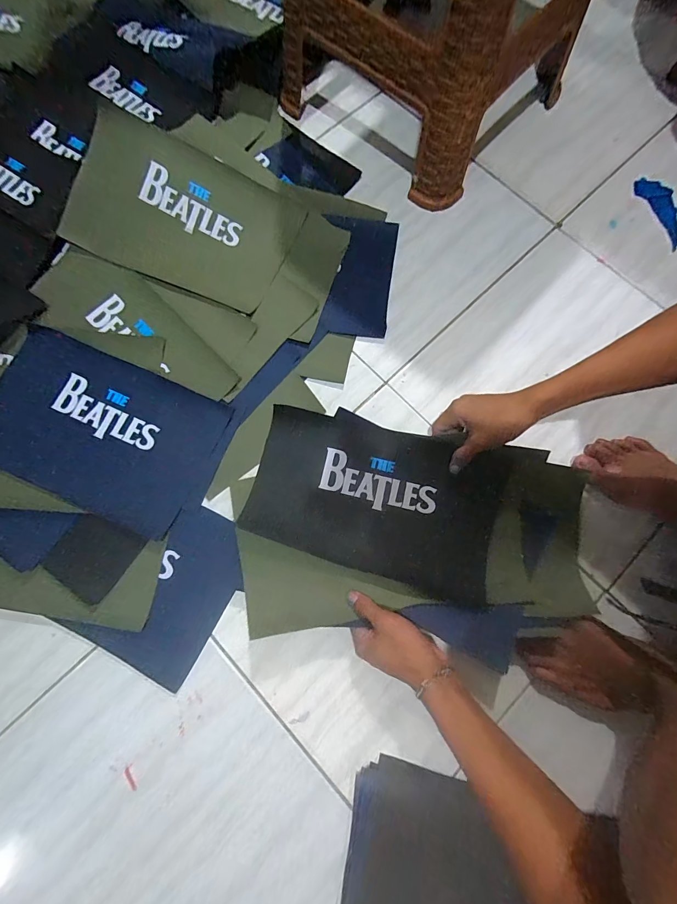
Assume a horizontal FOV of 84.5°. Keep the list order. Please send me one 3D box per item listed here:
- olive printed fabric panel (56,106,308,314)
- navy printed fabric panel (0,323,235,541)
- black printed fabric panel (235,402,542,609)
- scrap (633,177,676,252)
[{"bbox_3d":[-0.239,-0.357,0.562,0.330,0.053,0.202,22,78,4],"label":"olive printed fabric panel"},{"bbox_3d":[-0.334,-0.035,0.510,0.318,0.010,0.197,23,78,4],"label":"navy printed fabric panel"},{"bbox_3d":[0.051,0.060,0.486,0.319,0.032,0.199,13,77,2],"label":"black printed fabric panel"},{"bbox_3d":[0.538,-0.397,0.613,0.058,0.007,0.131,-17,79,-3],"label":"scrap"}]

